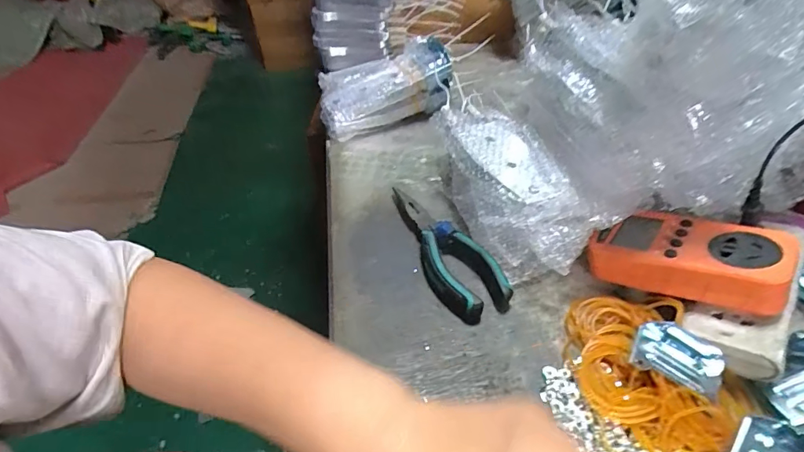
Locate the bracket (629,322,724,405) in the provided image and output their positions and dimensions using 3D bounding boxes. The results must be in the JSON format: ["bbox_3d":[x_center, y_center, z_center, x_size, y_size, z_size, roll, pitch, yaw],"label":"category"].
[{"bbox_3d":[0.188,0.089,0.300,0.056,0.015,0.039,22,49,22],"label":"bracket"}]

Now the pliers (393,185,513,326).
[{"bbox_3d":[0.035,0.015,0.389,0.053,0.015,0.151,-17,47,-16],"label":"pliers"}]

